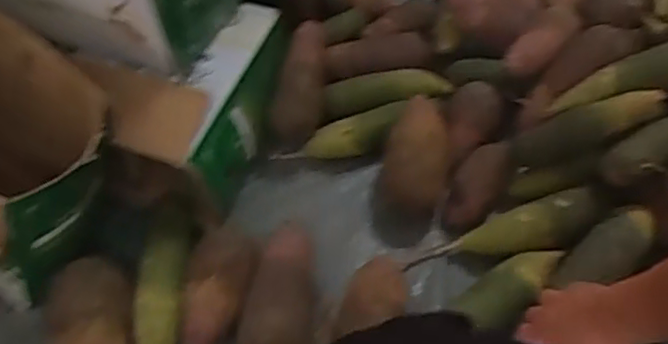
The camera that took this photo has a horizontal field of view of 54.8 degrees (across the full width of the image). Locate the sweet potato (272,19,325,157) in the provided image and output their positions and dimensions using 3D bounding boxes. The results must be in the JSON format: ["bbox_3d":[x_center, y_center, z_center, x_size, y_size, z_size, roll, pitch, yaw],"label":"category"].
[{"bbox_3d":[-0.039,-0.119,0.868,0.054,0.071,0.184,10,75,7],"label":"sweet potato"}]

